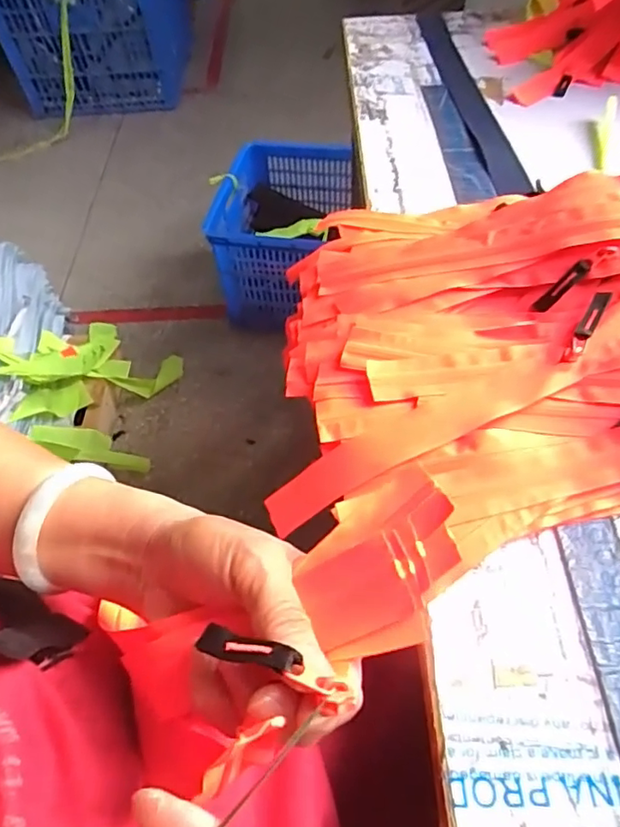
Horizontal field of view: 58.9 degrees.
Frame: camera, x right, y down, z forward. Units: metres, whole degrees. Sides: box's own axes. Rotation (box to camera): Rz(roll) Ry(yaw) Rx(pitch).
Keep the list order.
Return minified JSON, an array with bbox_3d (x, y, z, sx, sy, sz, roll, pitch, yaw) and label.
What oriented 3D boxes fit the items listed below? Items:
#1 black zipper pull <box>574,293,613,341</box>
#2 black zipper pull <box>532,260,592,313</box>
[{"bbox_3d":[0.197,-0.068,0.383,0.011,0.011,0.049,28,59,20],"label":"black zipper pull"},{"bbox_3d":[0.186,-0.093,0.406,0.049,0.005,0.010,-45,57,16],"label":"black zipper pull"}]

